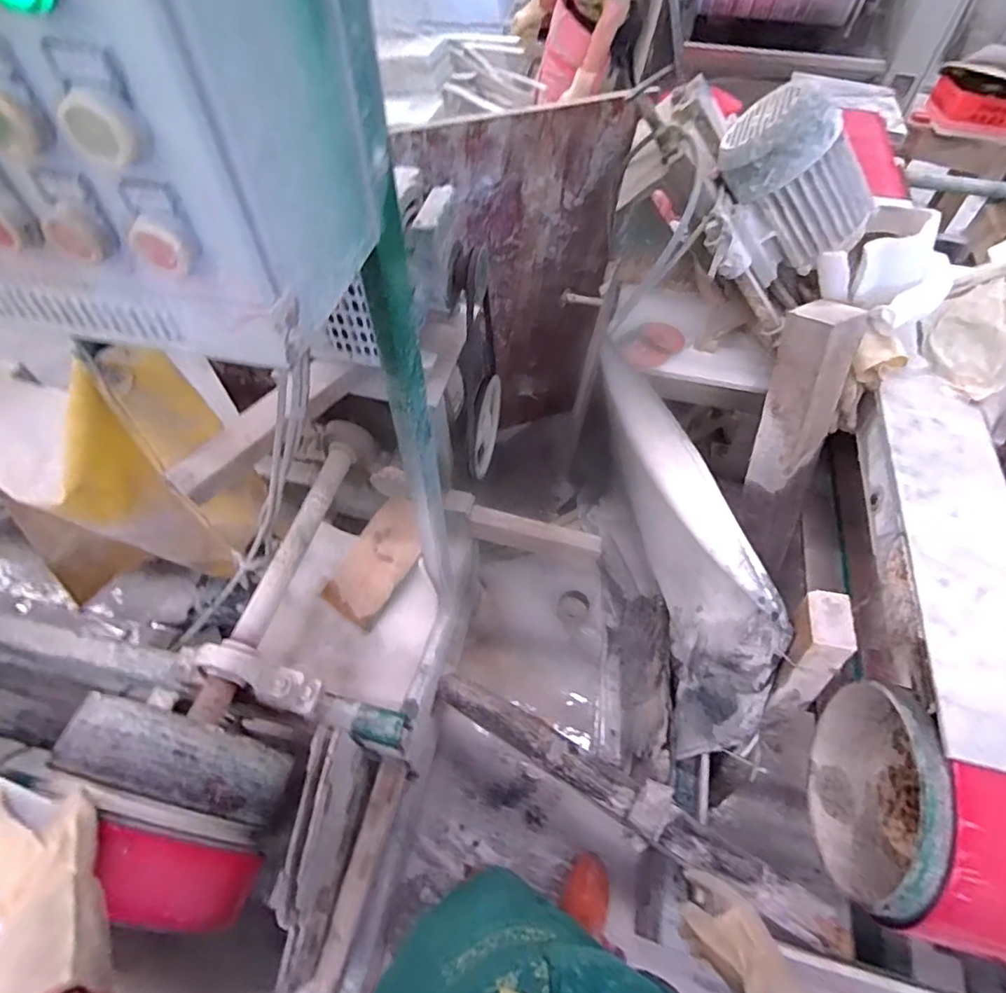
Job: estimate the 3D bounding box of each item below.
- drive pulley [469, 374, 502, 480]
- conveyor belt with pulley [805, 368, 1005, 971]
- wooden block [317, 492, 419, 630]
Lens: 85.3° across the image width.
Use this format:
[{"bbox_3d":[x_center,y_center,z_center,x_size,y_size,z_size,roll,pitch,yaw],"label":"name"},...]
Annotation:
[{"bbox_3d":[-0.039,-0.144,1.108,0.034,0.182,0.196,11,55,8],"label":"drive pulley"},{"bbox_3d":[0.594,0.162,0.806,0.192,0.277,0.795,8,57,12],"label":"conveyor belt with pulley"},{"bbox_3d":[-0.236,0.120,1.038,0.123,0.017,0.236,31,84,18],"label":"wooden block"}]

